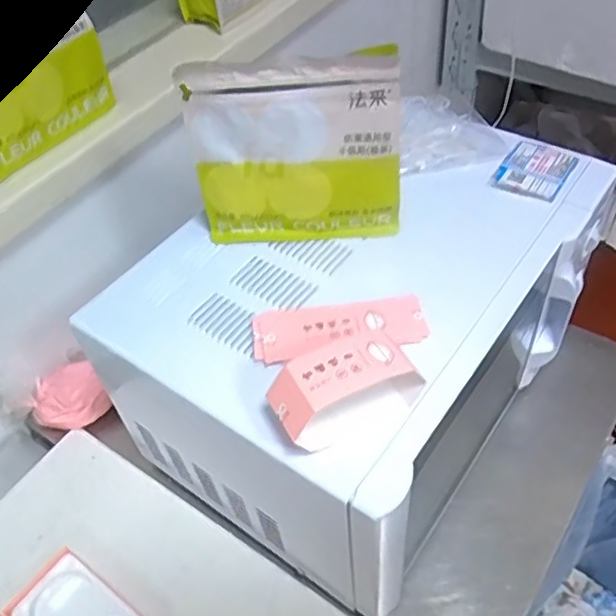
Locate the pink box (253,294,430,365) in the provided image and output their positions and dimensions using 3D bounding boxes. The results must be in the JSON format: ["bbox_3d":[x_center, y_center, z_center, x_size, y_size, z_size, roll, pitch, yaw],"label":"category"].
[{"bbox_3d":[0.026,0.016,0.517,0.139,0.007,0.055,-7,49,0],"label":"pink box"}]

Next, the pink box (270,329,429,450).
[{"bbox_3d":[0.027,0.058,0.446,0.107,0.059,0.047,-23,51,-14],"label":"pink box"}]

